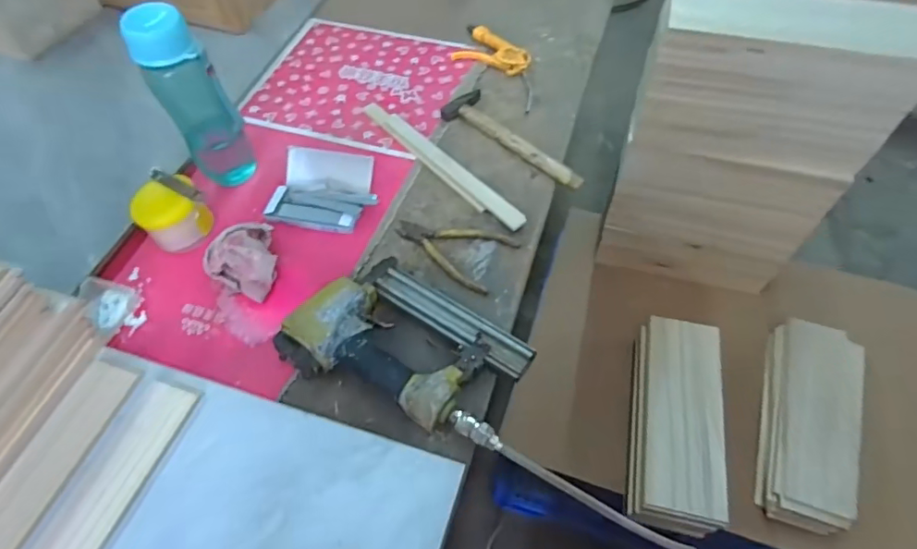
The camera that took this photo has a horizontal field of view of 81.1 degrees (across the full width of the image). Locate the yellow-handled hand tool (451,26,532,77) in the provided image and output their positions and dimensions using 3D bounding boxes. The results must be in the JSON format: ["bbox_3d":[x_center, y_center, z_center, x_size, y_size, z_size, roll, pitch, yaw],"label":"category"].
[{"bbox_3d":[0.057,-0.370,0.887,0.132,0.022,0.072,27,61,18],"label":"yellow-handled hand tool"}]

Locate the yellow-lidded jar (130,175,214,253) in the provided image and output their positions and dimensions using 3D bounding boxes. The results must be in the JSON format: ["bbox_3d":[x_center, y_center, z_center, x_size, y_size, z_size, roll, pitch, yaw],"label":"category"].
[{"bbox_3d":[-0.364,-0.079,0.681,0.078,0.076,0.073,-1,56,1],"label":"yellow-lidded jar"}]

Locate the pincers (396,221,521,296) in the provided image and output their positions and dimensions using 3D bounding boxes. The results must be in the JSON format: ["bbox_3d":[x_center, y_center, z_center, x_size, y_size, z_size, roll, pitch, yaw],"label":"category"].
[{"bbox_3d":[-0.012,-0.026,0.660,0.154,0.012,0.083,13,58,10],"label":"pincers"}]

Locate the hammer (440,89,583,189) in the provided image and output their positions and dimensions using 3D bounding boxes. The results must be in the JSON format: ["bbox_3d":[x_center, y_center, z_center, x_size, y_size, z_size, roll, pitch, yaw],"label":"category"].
[{"bbox_3d":[0.067,-0.184,0.755,0.068,0.019,0.244,-30,61,-17],"label":"hammer"}]

